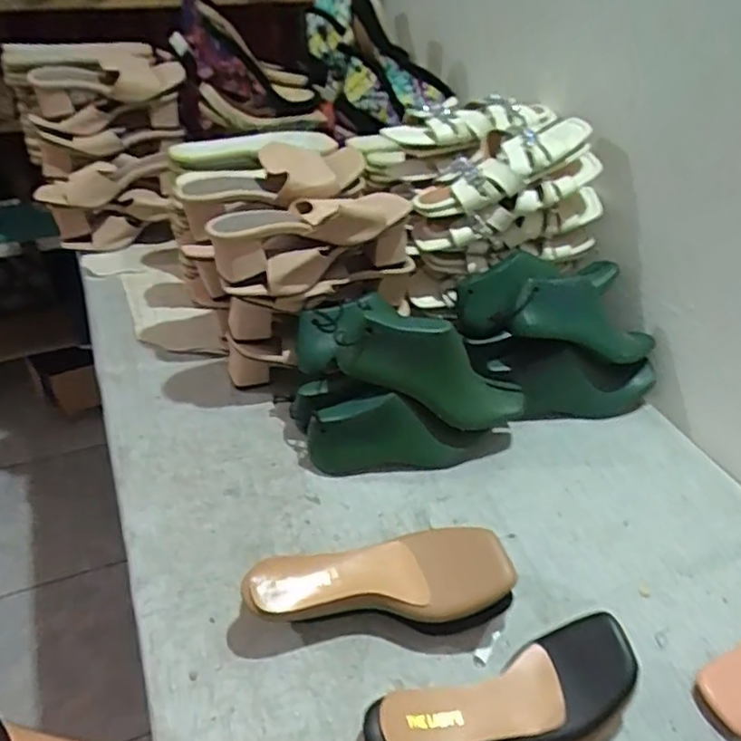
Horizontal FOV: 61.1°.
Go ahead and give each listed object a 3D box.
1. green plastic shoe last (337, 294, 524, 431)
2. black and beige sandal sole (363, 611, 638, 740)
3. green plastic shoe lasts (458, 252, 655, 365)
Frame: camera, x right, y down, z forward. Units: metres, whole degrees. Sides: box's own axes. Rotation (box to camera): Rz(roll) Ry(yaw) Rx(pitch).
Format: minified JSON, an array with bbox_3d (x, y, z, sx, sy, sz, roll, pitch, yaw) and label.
[{"bbox_3d":[0.082,-0.009,0.745,0.229,0.095,0.094,29,36,-19],"label":"green plastic shoe last"},{"bbox_3d":[0.110,0.276,0.514,0.226,0.062,0.083,-11,42,-17],"label":"black and beige sandal sole"},{"bbox_3d":[0.248,-0.085,0.835,0.249,0.105,0.116,-3,40,-9],"label":"green plastic shoe lasts"}]

